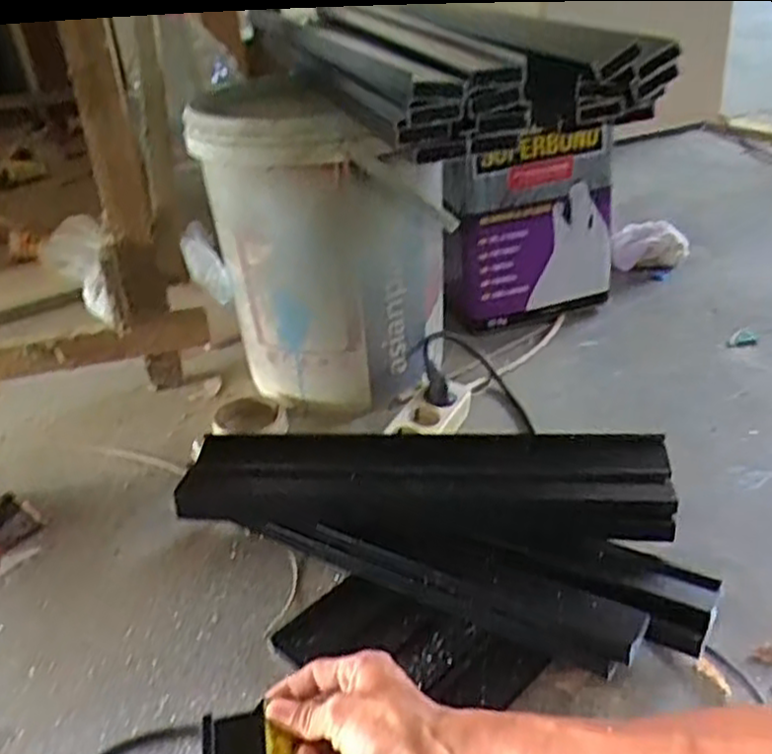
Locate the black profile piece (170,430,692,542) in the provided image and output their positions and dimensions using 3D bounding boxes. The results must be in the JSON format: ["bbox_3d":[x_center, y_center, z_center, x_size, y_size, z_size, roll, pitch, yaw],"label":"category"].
[{"bbox_3d":[0.032,0.099,0.751,0.458,0.055,0.098,1,30,10],"label":"black profile piece"}]

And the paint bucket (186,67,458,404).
[{"bbox_3d":[-0.079,-0.180,1.035,0.302,0.363,0.280,1,30,10],"label":"paint bucket"}]

